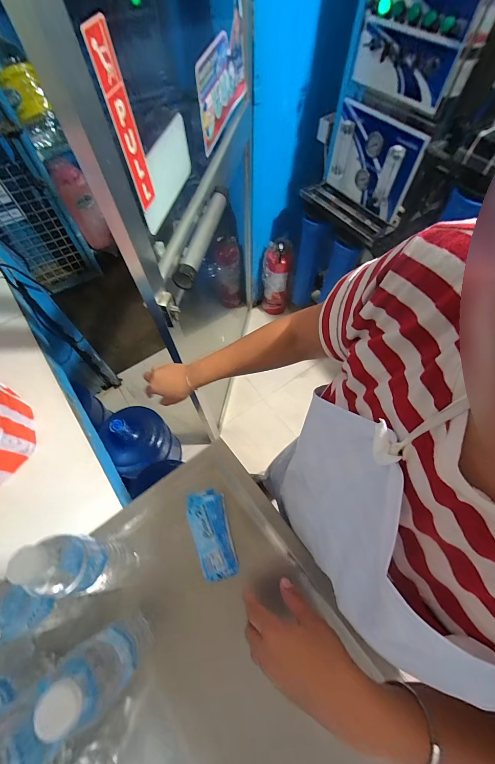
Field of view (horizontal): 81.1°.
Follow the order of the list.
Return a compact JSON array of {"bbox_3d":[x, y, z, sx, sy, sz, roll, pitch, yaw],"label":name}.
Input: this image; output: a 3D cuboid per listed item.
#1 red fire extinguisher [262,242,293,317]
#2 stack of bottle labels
[{"bbox_3d":[0.166,-0.571,1.656,0.159,0.451,0.178,5,62,3],"label":"red fire extinguisher"},{"bbox_3d":[-0.059,0.239,0.461,0.060,0.022,0.128,-13,63,-7],"label":"stack of bottle labels"}]

